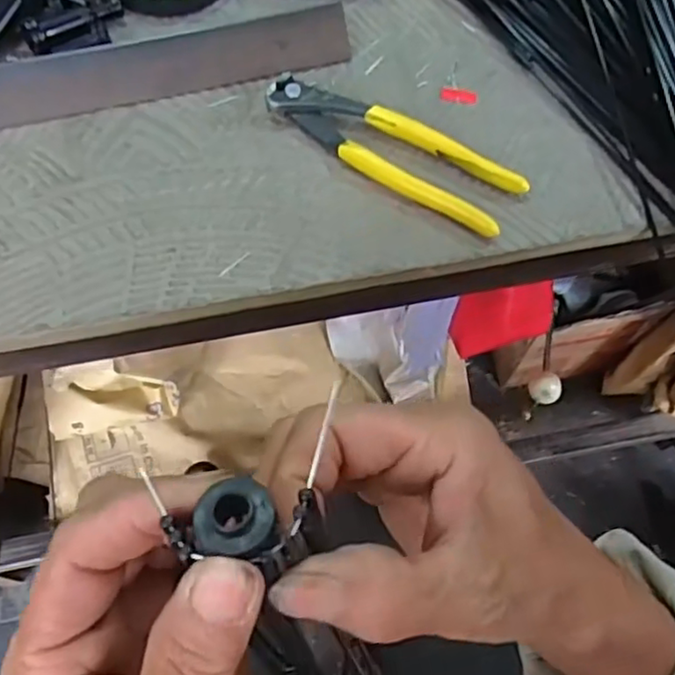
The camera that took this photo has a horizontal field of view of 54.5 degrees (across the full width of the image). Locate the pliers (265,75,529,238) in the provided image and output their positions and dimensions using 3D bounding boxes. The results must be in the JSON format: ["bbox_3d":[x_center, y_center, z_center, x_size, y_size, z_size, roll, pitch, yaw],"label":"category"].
[{"bbox_3d":[0.030,-0.114,0.391,0.161,0.014,0.042,30,68,13],"label":"pliers"}]

